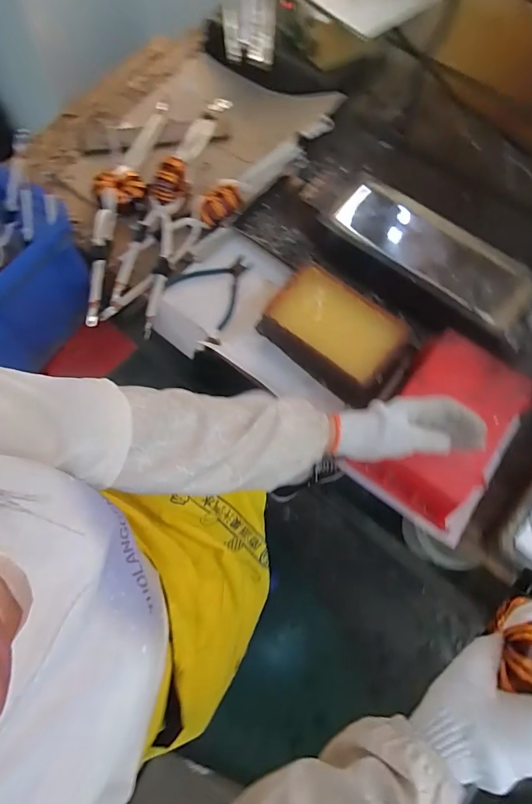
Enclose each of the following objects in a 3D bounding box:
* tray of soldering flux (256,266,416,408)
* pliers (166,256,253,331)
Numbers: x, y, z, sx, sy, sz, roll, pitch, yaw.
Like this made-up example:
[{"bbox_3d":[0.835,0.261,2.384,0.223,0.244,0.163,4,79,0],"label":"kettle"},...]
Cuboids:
[{"bbox_3d":[0.110,-0.105,0.656,0.226,0.056,0.149,43,74,13],"label":"tray of soldering flux"},{"bbox_3d":[-0.080,-0.206,0.716,0.134,0.009,0.133,41,74,12],"label":"pliers"}]

